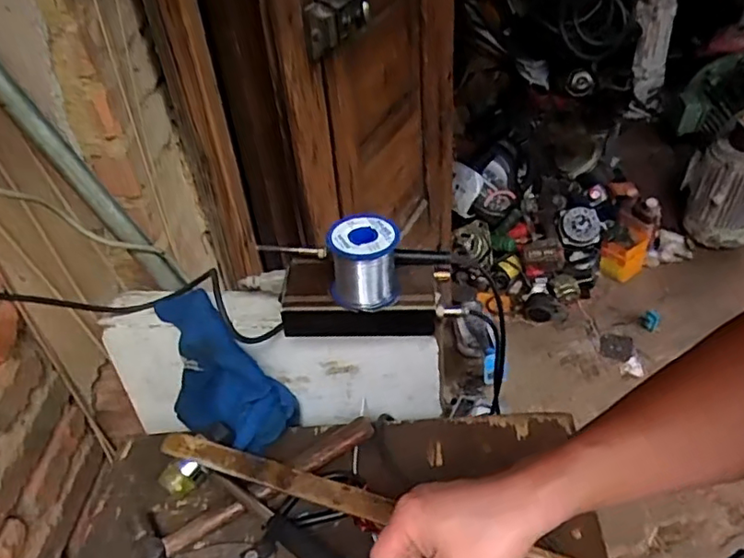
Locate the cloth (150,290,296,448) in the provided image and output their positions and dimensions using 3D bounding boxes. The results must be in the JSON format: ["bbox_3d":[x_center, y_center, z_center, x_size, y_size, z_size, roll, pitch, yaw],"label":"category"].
[{"bbox_3d":[-0.156,0.095,0.604,0.134,0.125,0.076,20,46,28],"label":"cloth"}]

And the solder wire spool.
[{"bbox_3d":[-0.006,-0.012,0.545,0.062,0.074,0.062,-4,40,3],"label":"solder wire spool"}]

